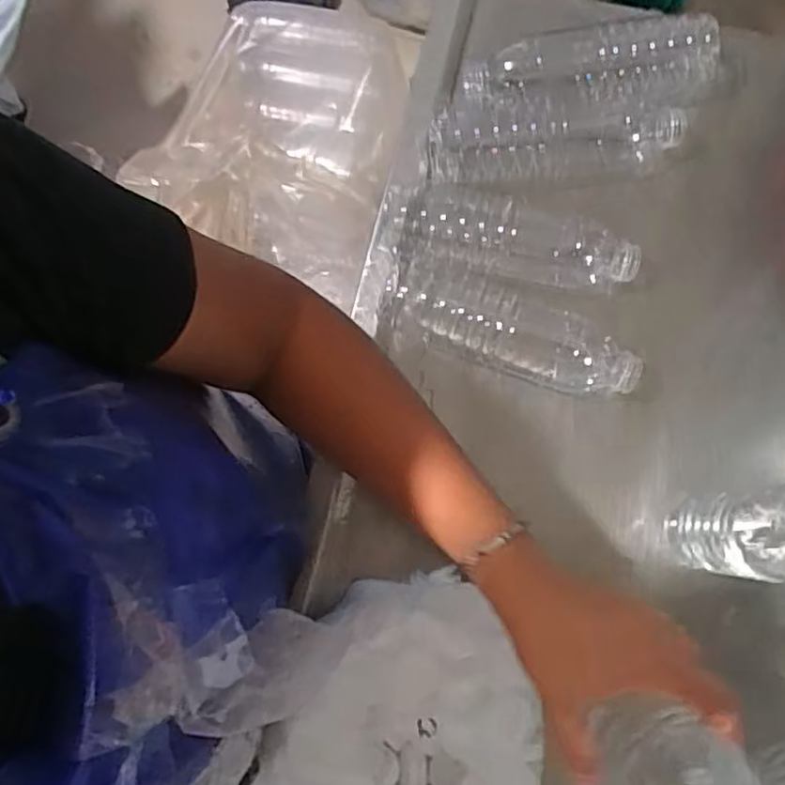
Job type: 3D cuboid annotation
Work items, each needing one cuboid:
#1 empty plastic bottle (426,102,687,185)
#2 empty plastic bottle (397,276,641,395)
[{"bbox_3d":[0.139,-0.213,0.573,0.212,0.055,0.062,-8,80,-1],"label":"empty plastic bottle"},{"bbox_3d":[0.099,-0.047,0.544,0.192,0.050,0.059,22,81,4],"label":"empty plastic bottle"}]

